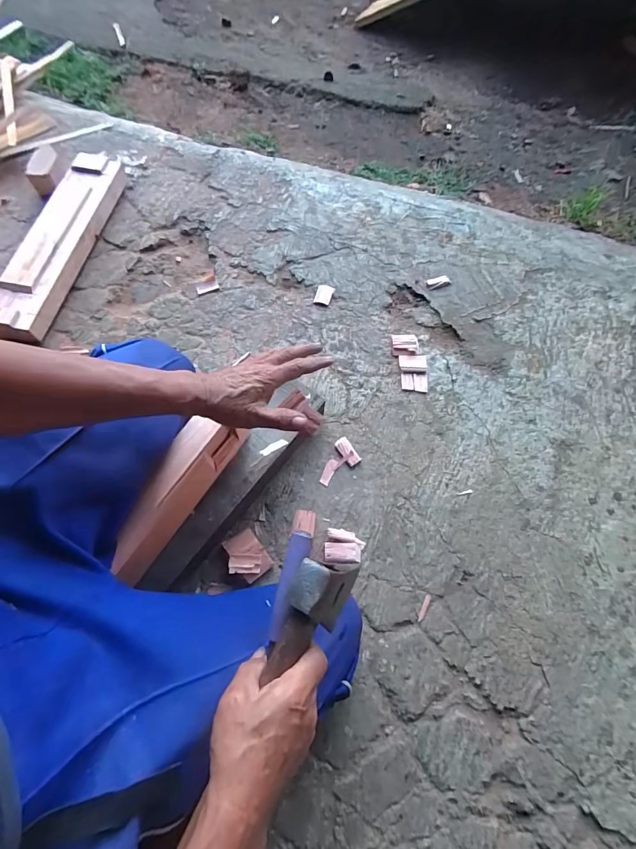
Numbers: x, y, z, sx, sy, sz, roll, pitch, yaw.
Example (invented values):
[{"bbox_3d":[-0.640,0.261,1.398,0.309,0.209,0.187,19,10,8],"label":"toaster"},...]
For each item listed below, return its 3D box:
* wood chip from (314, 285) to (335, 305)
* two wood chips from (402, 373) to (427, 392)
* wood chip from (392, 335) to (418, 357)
[{"bbox_3d":[0.013,-0.282,0.856,0.034,0.004,0.053,18,67,8],"label":"wood chip"},{"bbox_3d":[0.188,-0.082,0.769,0.050,0.006,0.037,2,66,1],"label":"two wood chips"},{"bbox_3d":[0.176,-0.160,0.799,0.051,0.013,0.051,0,66,0],"label":"wood chip"}]

